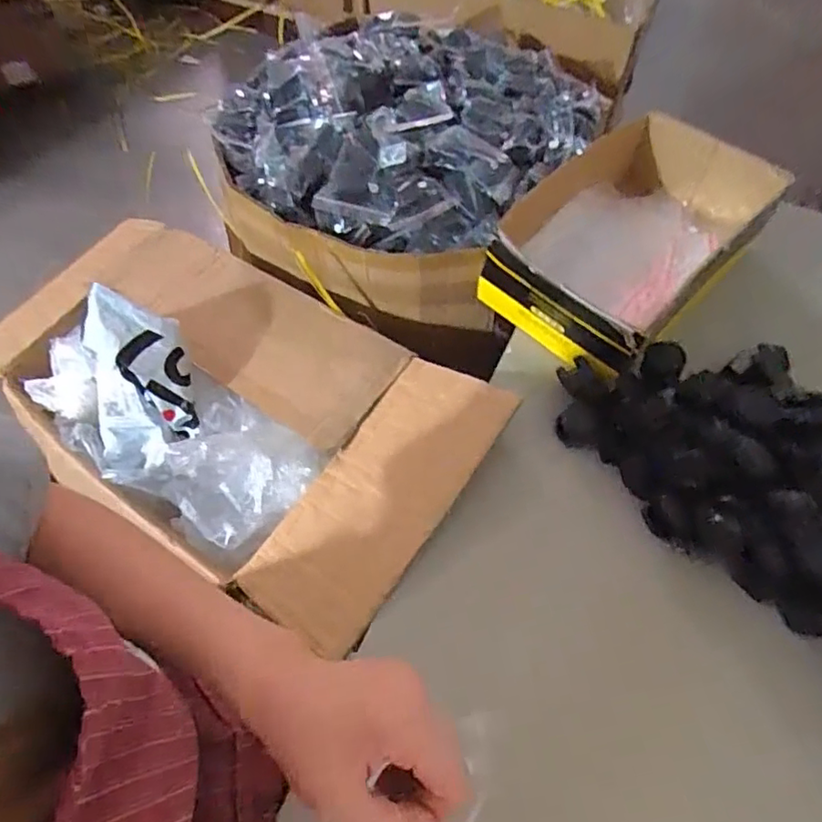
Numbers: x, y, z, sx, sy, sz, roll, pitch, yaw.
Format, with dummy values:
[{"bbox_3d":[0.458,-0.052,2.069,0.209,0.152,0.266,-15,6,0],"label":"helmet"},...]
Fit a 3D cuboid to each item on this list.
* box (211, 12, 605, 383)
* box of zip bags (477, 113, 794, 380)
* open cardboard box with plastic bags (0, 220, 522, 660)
[{"bbox_3d":[-0.006,-0.371,0.863,0.446,0.199,0.491,30,60,20],"label":"box"},{"bbox_3d":[0.279,-0.223,0.737,0.218,0.115,0.388,40,65,21],"label":"box of zip bags"},{"bbox_3d":[-0.235,-0.040,0.730,0.674,0.182,0.304,33,63,18],"label":"open cardboard box with plastic bags"}]

